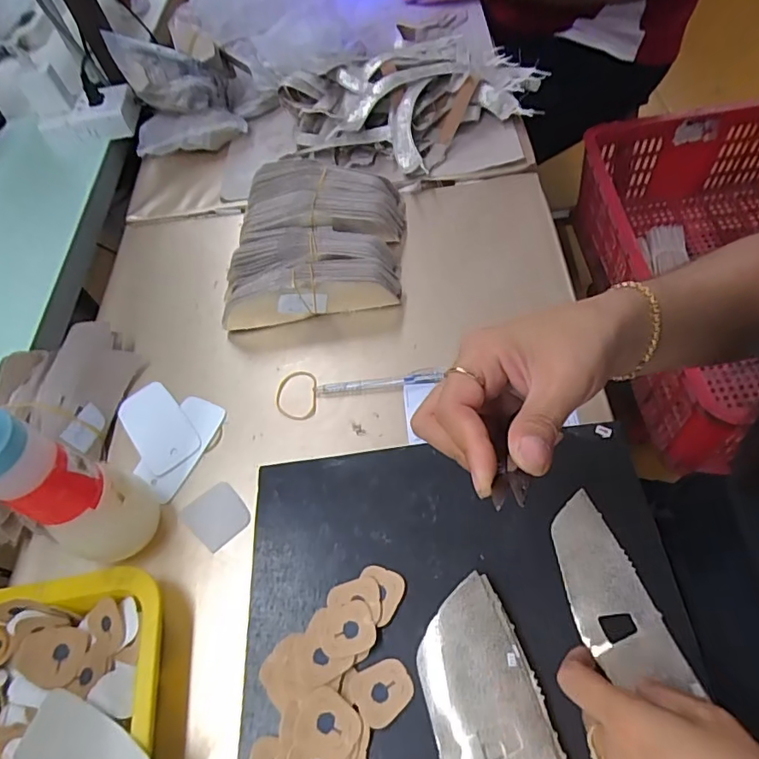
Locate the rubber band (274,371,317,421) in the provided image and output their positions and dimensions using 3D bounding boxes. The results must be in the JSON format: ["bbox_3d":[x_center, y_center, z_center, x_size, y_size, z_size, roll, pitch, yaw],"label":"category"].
[{"bbox_3d":[-0.082,0.014,0.504,0.041,0.005,0.054,-6,57,5],"label":"rubber band"}]

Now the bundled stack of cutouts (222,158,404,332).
[{"bbox_3d":[-0.070,-0.153,0.582,0.184,0.063,0.205,-1,58,8],"label":"bundled stack of cutouts"}]

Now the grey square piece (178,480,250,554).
[{"bbox_3d":[-0.142,0.119,0.451,0.049,0.004,0.053,-37,60,-15],"label":"grey square piece"}]

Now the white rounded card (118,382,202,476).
[{"bbox_3d":[-0.217,0.044,0.505,0.054,0.004,0.102,-39,61,-16],"label":"white rounded card"}]

